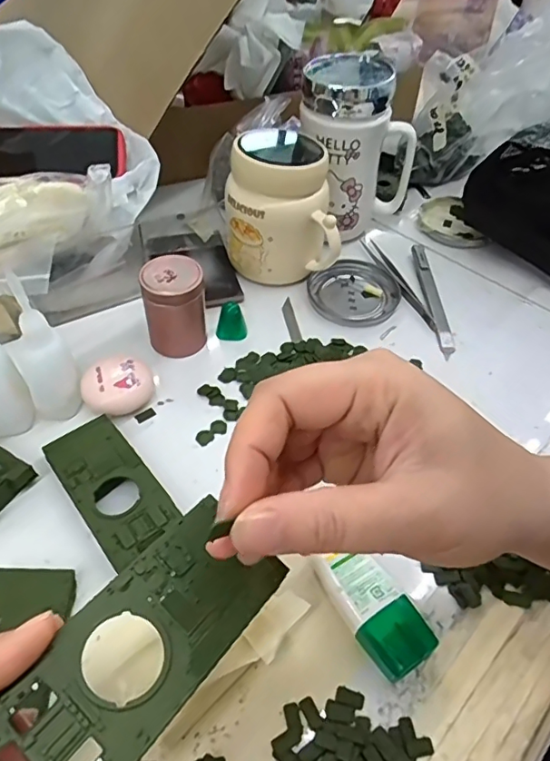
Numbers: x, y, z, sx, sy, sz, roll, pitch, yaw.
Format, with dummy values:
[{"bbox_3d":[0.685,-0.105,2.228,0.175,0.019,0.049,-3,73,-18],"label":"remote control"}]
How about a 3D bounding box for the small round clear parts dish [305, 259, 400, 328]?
[{"bbox_3d":[0.069,-0.077,0.462,0.076,0.010,0.074,1,50,-2],"label":"small round clear parts dish"}]

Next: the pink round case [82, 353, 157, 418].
[{"bbox_3d":[-0.109,0.005,0.371,0.047,0.025,0.041,-27,56,-23],"label":"pink round case"}]

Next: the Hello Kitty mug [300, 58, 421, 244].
[{"bbox_3d":[0.065,-0.199,0.470,0.090,0.144,0.080,-28,57,-23],"label":"Hello Kitty mug"}]

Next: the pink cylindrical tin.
[{"bbox_3d":[-0.074,-0.055,0.396,0.044,0.065,0.039,-5,51,-7],"label":"pink cylindrical tin"}]

